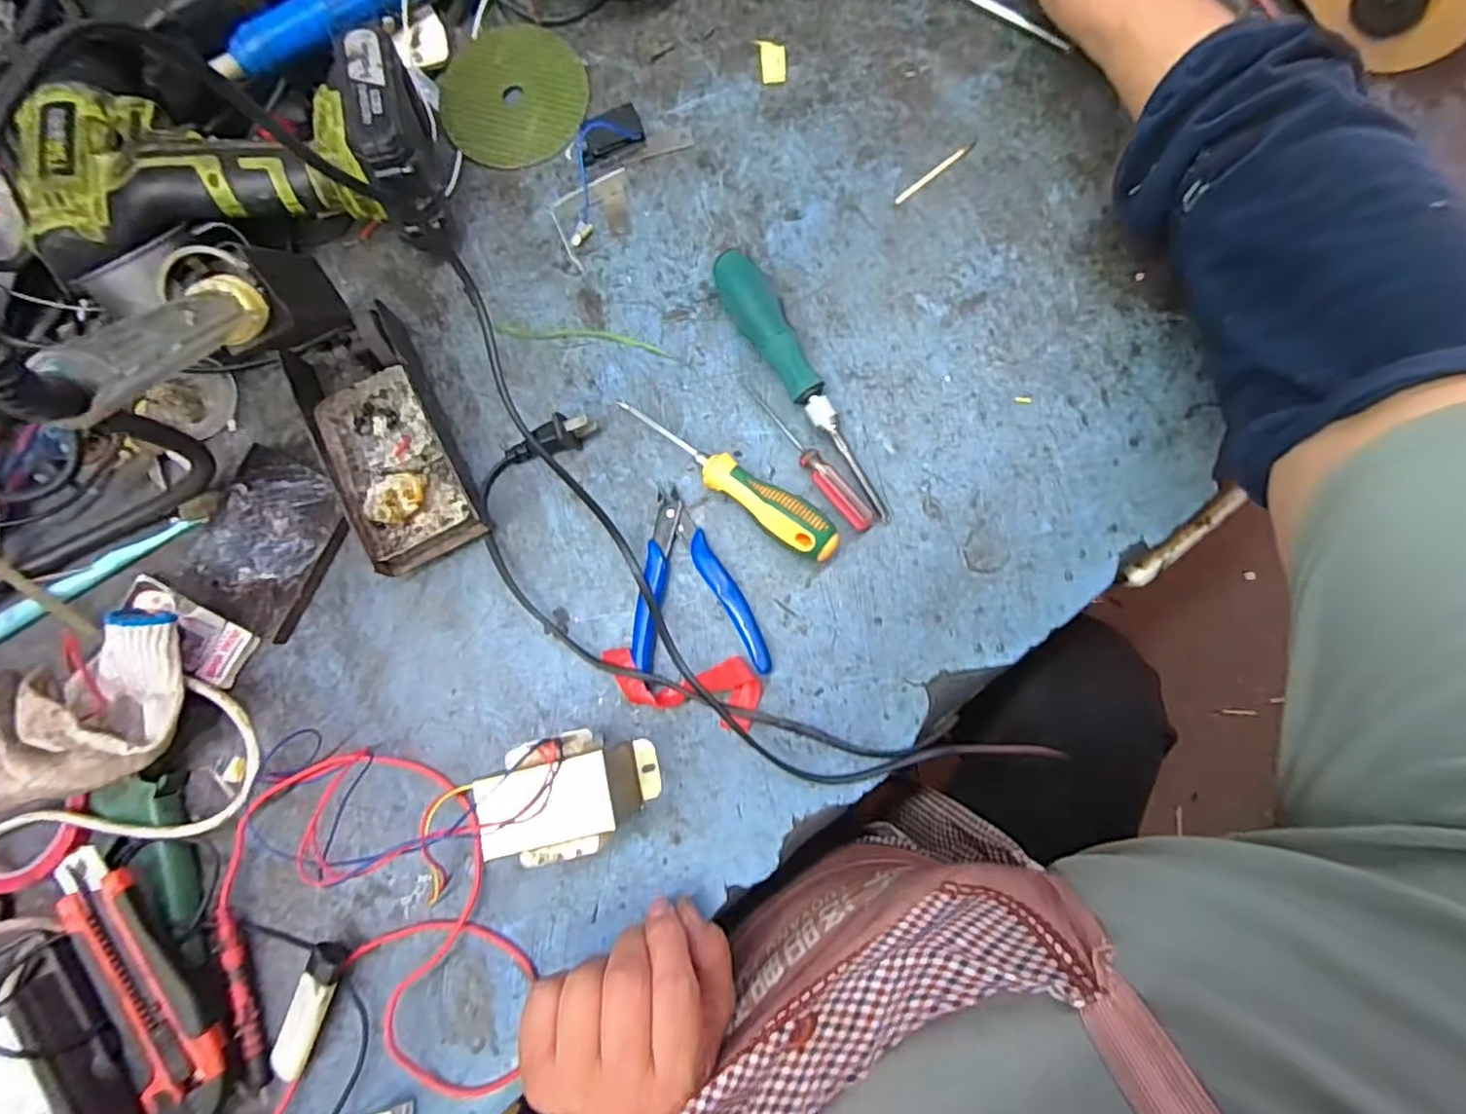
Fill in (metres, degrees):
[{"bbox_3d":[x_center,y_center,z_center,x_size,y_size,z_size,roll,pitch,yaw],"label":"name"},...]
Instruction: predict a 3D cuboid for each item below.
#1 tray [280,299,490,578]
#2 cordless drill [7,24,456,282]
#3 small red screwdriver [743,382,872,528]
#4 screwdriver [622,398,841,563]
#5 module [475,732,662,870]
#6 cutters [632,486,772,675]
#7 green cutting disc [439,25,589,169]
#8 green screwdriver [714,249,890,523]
[{"bbox_3d":[-0.214,-0.073,0.391,0.067,0.040,0.155,-26,80,0],"label":"tray"},{"bbox_3d":[-0.293,-0.234,0.392,0.214,0.100,0.117,-17,80,2],"label":"cordless drill"},{"bbox_3d":[0.045,-0.061,0.383,0.015,0.012,0.111,-37,80,-2],"label":"small red screwdriver"},{"bbox_3d":[-0.003,-0.048,0.377,0.152,0.029,0.027,38,86,9],"label":"screwdriver"},{"bbox_3d":[-0.089,0.126,0.339,0.085,0.069,0.064,-15,80,2],"label":"module"},{"bbox_3d":[-0.020,0.014,0.379,0.077,0.011,0.105,-2,81,4],"label":"cutters"},{"bbox_3d":[-0.150,-0.316,0.435,0.099,0.004,0.101,-1,81,5],"label":"green cutting disc"},{"bbox_3d":[0.042,-0.103,0.380,0.024,0.031,0.182,-31,80,-1],"label":"green screwdriver"}]

